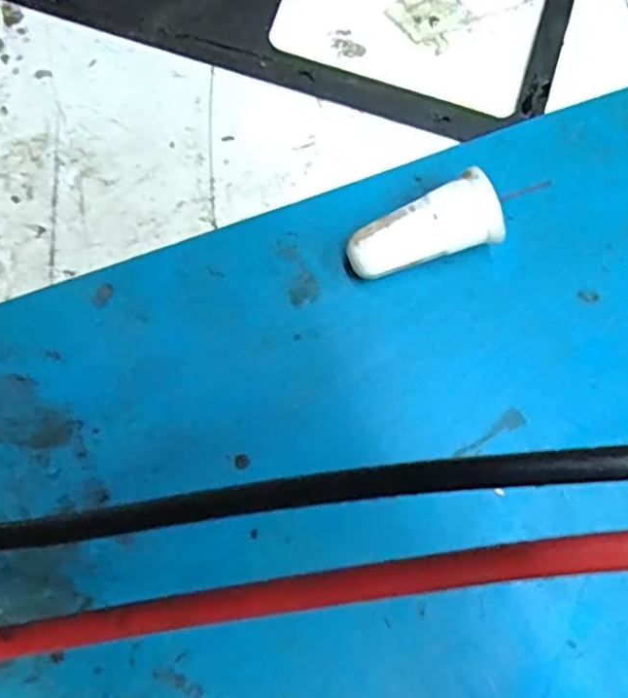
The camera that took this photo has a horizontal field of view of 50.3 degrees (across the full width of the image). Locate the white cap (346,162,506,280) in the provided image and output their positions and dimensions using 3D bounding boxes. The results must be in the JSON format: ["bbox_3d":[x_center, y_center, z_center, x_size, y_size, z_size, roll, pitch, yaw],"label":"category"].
[{"bbox_3d":[0.016,-0.017,0.100,0.022,0.010,0.009,-21,79,-6],"label":"white cap"}]

